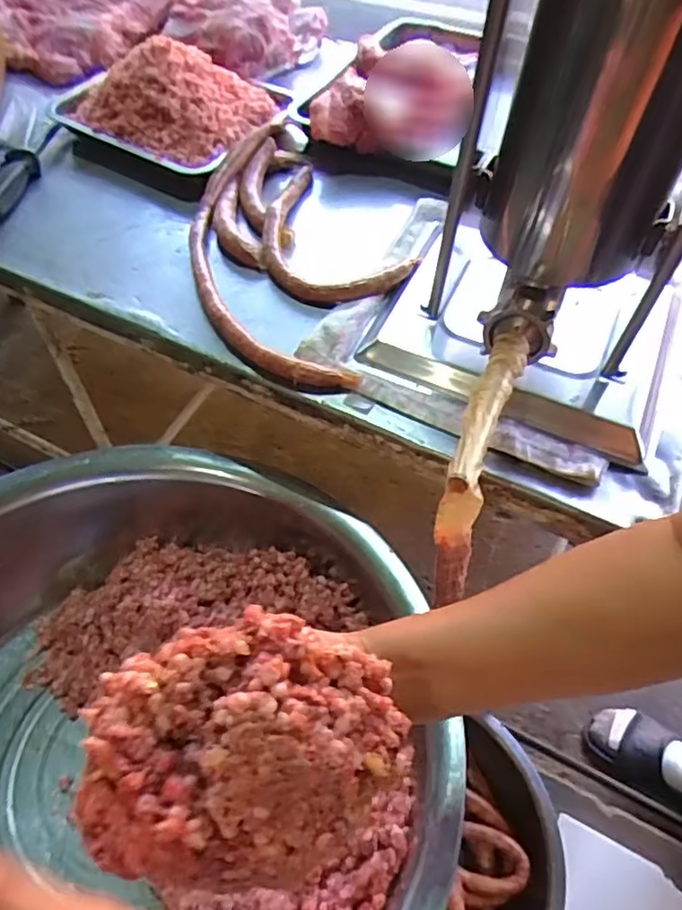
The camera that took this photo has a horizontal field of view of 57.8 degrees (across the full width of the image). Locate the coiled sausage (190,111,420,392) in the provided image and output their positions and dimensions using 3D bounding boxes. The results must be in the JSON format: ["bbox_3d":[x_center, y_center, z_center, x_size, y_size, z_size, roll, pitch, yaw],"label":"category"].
[{"bbox_3d":[-0.081,-0.269,0.747,0.232,0.034,0.488,-23,60,-16],"label":"coiled sausage"}]

